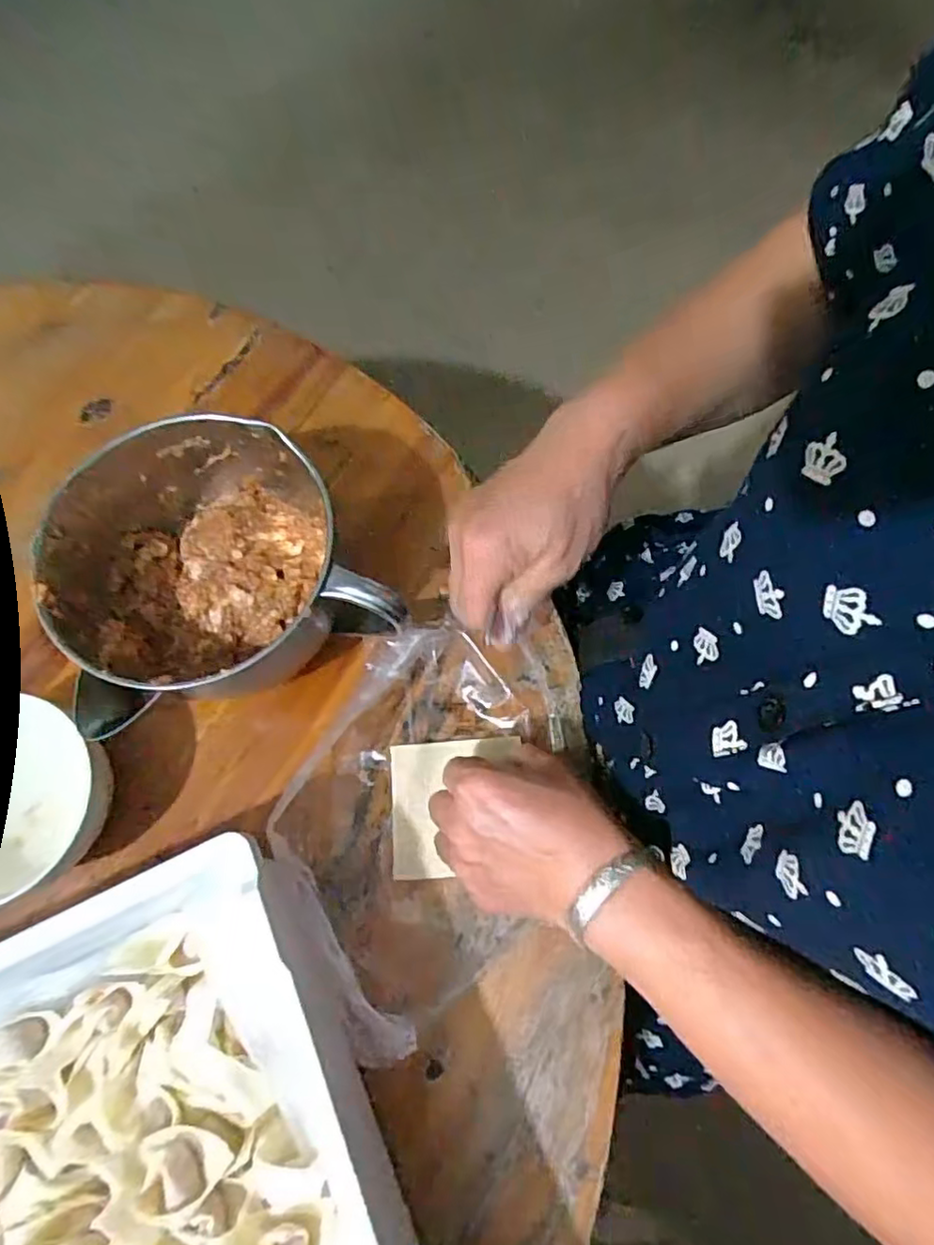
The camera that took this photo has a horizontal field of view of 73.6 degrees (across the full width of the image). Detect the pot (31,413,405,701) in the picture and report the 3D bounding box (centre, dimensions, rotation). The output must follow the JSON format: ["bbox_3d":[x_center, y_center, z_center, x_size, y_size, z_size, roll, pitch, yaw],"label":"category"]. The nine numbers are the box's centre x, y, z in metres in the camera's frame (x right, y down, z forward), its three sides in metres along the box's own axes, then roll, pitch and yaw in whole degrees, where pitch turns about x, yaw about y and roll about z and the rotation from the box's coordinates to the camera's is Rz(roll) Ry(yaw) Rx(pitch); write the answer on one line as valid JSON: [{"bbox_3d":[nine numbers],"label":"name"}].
[{"bbox_3d":[-0.155,-0.035,0.387,0.162,0.100,0.181,-33,74,-9],"label":"pot"}]

